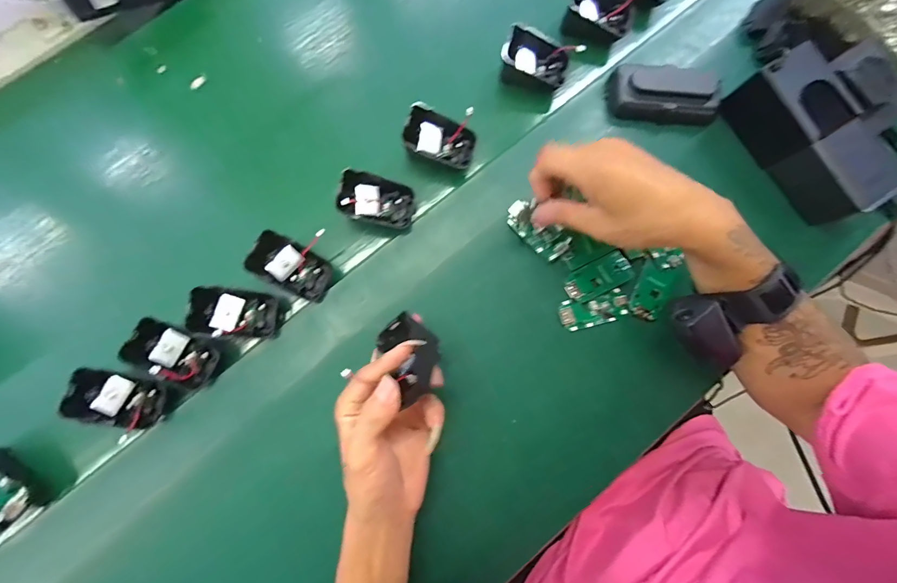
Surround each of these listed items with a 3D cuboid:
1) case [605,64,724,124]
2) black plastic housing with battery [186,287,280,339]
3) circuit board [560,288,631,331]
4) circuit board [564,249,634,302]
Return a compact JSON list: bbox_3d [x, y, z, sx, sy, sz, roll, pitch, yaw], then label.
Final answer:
[{"bbox_3d":[0.213,-0.195,0.381,0.104,0.029,0.047,9,80,1],"label":"case"},{"bbox_3d":[-0.190,0.020,0.339,0.058,0.027,0.037,6,80,1],"label":"black plastic housing with battery"},{"bbox_3d":[0.136,0.018,0.362,0.064,0.007,0.028,-14,80,-3],"label":"circuit board"},{"bbox_3d":[0.142,-0.014,0.363,0.065,0.006,0.031,-27,81,-5],"label":"circuit board"}]

